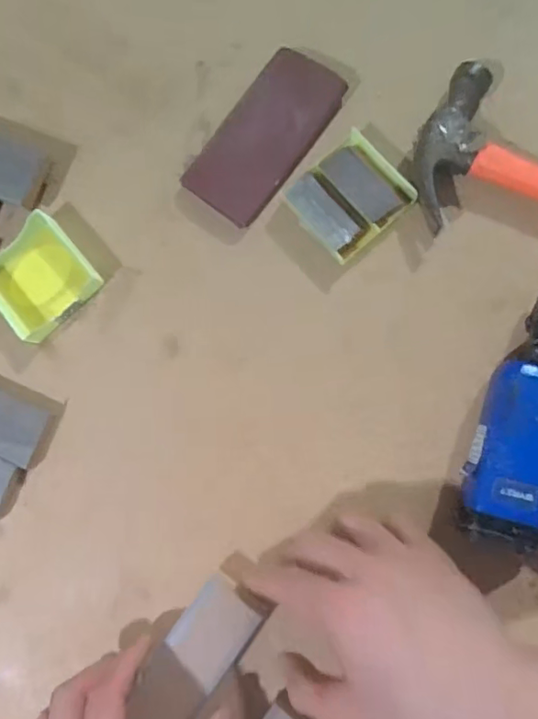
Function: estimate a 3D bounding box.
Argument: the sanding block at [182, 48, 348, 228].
[{"bbox_3d":[-0.002,-0.146,0.372,0.055,0.021,0.112,37,90,9],"label":"sanding block"}]

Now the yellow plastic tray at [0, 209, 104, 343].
[{"bbox_3d":[-0.160,-0.056,0.388,0.064,0.016,0.066,-42,81,2],"label":"yellow plastic tray"}]

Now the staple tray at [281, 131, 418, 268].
[{"bbox_3d":[0.052,-0.106,0.364,0.064,0.013,0.059,-40,81,3],"label":"staple tray"}]

